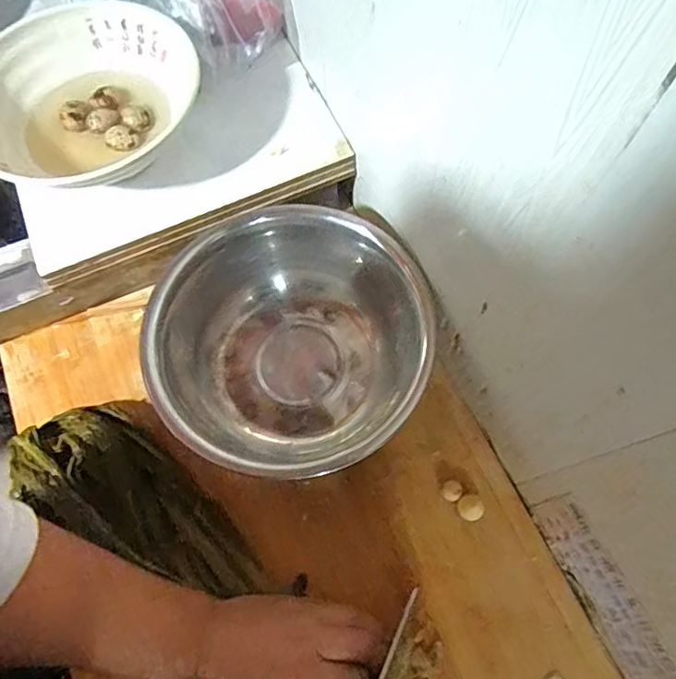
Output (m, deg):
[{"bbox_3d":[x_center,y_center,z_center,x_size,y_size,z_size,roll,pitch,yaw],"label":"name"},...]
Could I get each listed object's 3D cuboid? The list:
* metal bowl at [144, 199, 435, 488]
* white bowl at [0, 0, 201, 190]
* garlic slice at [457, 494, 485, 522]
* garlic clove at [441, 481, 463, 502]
[{"bbox_3d":[-0.039,0.003,0.462,0.214,0.088,0.230,-1,68,2],"label":"metal bowl"},{"bbox_3d":[-0.219,-0.210,0.474,0.199,0.056,0.187,5,68,5],"label":"white bowl"},{"bbox_3d":[0.112,0.143,0.449,0.020,0.017,0.021,-29,70,-9],"label":"garlic slice"},{"bbox_3d":[0.098,0.131,0.457,0.017,0.015,0.017,-1,68,2],"label":"garlic clove"}]

